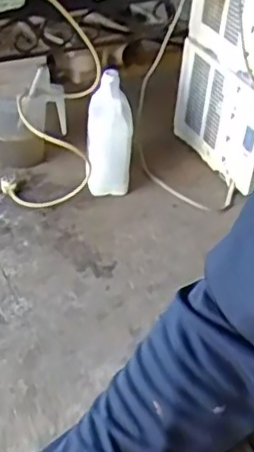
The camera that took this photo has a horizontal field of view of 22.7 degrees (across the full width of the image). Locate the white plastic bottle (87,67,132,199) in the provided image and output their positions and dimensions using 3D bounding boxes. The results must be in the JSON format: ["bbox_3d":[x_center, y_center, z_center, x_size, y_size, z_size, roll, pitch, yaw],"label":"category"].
[{"bbox_3d":[-0.048,-0.244,1.687,0.118,0.329,0.113,-1,7,-8],"label":"white plastic bottle"}]

